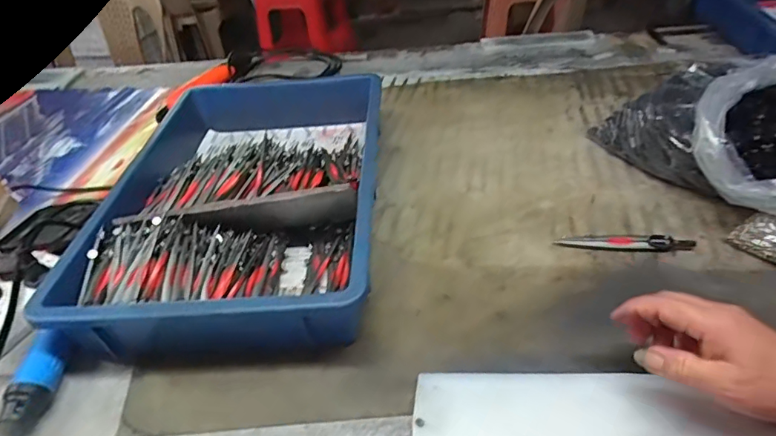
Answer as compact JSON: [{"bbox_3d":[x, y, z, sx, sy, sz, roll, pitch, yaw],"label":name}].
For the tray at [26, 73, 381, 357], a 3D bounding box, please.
[{"bbox_3d":[-0.157,-0.038,0.588,0.290,0.082,0.434,-3,39,4],"label":"tray"}]

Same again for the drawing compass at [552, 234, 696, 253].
[{"bbox_3d":[0.240,0.026,0.503,0.131,0.014,0.015,2,40,10],"label":"drawing compass"}]

